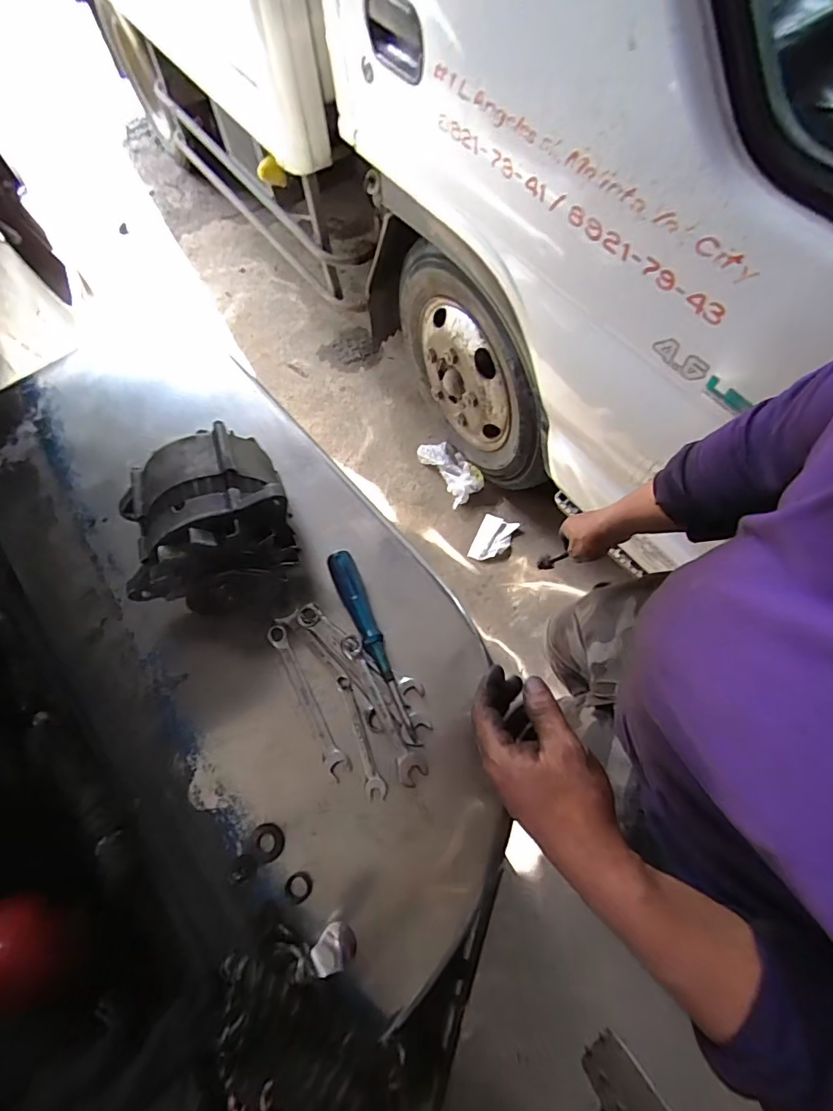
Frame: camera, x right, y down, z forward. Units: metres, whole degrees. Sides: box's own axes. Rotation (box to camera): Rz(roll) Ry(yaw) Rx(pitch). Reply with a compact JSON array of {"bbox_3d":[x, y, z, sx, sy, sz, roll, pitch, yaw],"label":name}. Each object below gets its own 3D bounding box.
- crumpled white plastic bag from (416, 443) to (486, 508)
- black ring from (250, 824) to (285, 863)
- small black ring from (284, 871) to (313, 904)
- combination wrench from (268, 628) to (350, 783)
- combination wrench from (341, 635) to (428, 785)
[{"bbox_3d":[0.113,-0.295,1.644,0.118,0.094,0.251,-28,68,-10],"label":"crumpled white plastic bag"},{"bbox_3d":[-0.128,0.244,0.420,0.029,0.004,0.028,-1,65,2],"label":"black ring"},{"bbox_3d":[-0.097,0.274,0.408,0.022,0.005,0.022,-1,65,2],"label":"small black ring"},{"bbox_3d":[-0.103,0.132,0.465,0.019,0.010,0.152,-28,68,-10],"label":"combination wrench"},{"bbox_3d":[-0.034,0.138,0.453,0.025,0.013,0.141,-28,68,-10],"label":"combination wrench"}]

